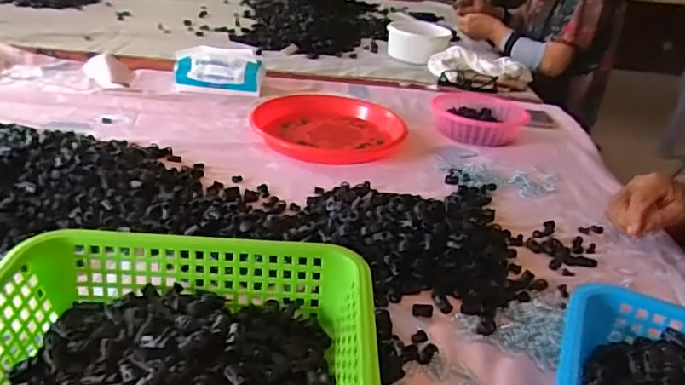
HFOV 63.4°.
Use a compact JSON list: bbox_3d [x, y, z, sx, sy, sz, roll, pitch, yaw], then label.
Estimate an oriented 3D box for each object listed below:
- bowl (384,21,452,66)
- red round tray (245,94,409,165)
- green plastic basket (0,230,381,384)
[{"bbox_3d":[0.192,-0.385,1.417,0.154,0.079,0.149,5,30,-3],"label":"bowl"},{"bbox_3d":[-0.038,-0.124,0.942,0.218,0.032,0.248,-11,34,-27],"label":"red round tray"},{"bbox_3d":[-0.129,0.125,0.425,0.295,0.083,0.207,4,30,-3],"label":"green plastic basket"}]

